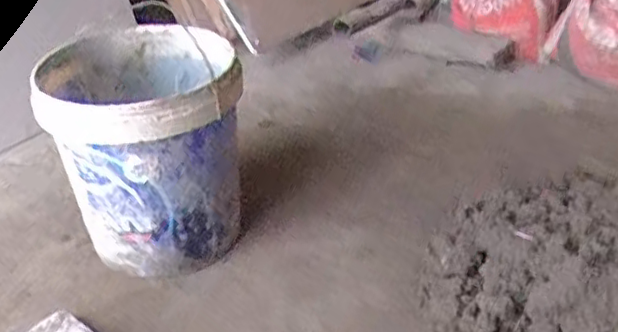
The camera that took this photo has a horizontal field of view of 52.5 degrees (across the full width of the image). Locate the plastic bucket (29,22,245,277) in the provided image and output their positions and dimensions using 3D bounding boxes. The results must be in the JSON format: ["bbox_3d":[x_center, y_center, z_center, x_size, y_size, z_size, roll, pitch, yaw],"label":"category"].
[{"bbox_3d":[-0.251,-0.012,1.003,0.269,0.328,0.282,0,33,0],"label":"plastic bucket"}]

